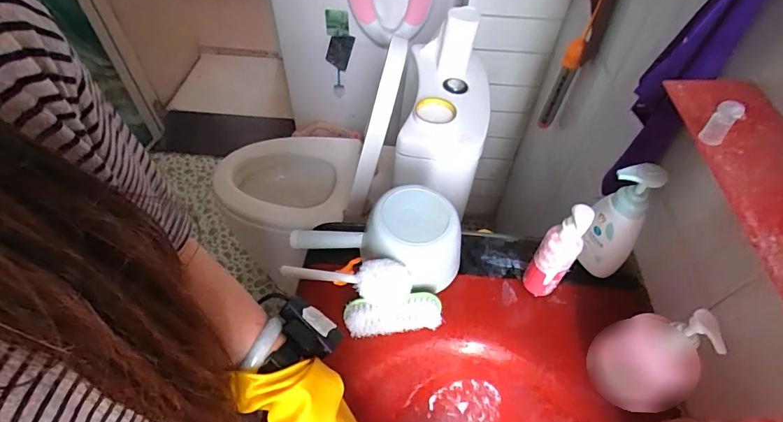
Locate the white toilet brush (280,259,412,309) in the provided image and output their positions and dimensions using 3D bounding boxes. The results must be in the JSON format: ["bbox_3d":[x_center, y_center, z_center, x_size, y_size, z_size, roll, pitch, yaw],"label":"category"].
[{"bbox_3d":[-0.075,0.096,0.580,0.211,0.065,0.054,-1,45,34],"label":"white toilet brush"}]

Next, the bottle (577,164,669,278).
[{"bbox_3d":[0.307,0.014,0.566,0.052,0.180,0.080,-37,60,-26],"label":"bottle"}]

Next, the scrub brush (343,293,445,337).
[{"bbox_3d":[0.002,0.136,0.554,0.127,0.037,0.053,-5,88,-8],"label":"scrub brush"}]

